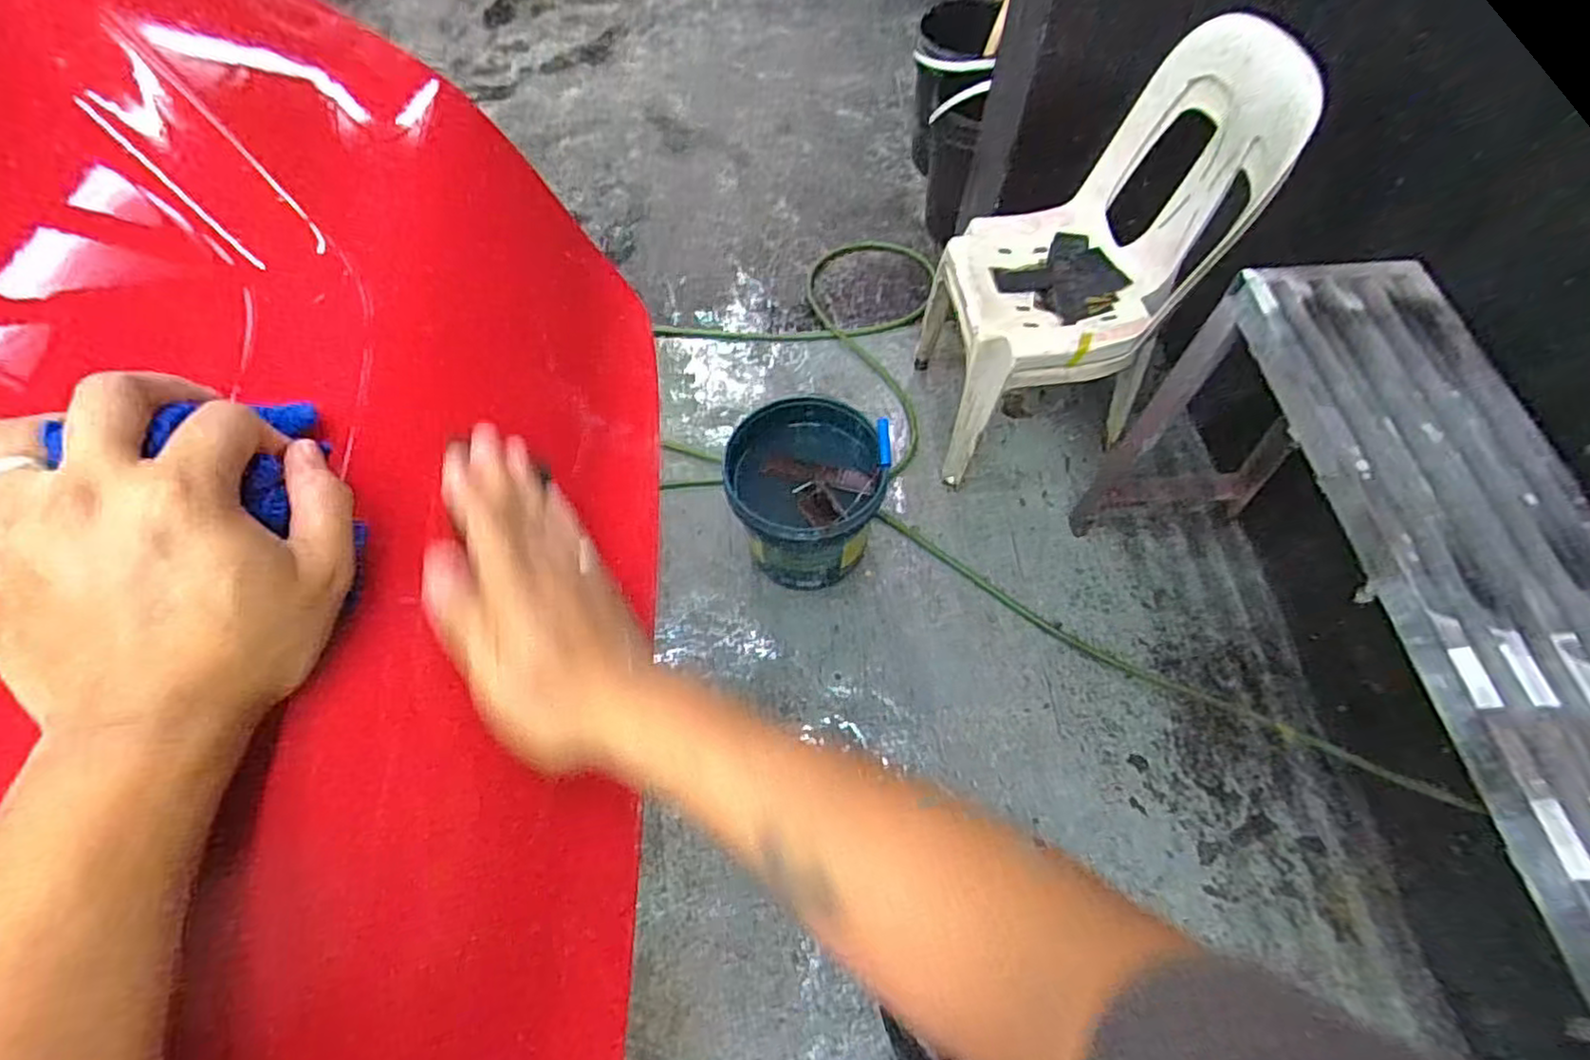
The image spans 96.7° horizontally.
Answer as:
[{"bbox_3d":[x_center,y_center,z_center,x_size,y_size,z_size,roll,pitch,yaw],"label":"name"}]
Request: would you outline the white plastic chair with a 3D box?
[{"bbox_3d":[0.561,-0.519,1.401,0.481,0.694,0.455,-4,61,-1],"label":"white plastic chair"}]

